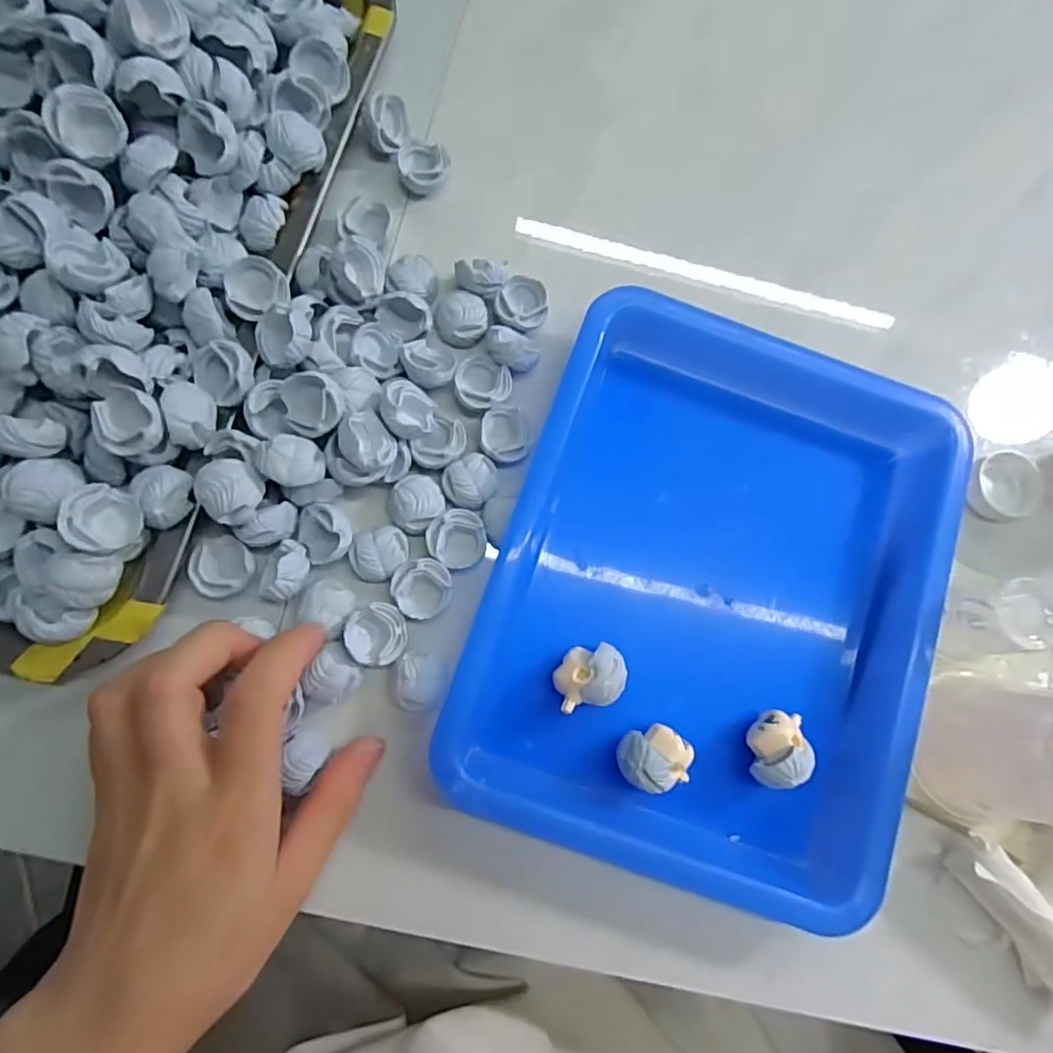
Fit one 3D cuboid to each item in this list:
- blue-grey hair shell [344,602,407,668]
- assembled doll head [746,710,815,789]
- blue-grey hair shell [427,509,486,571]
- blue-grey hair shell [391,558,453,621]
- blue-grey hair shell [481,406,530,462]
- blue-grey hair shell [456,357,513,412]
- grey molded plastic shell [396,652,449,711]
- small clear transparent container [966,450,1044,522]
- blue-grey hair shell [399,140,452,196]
[{"bbox_3d":[-0.059,0.043,0.237,0.022,0.011,0.024,1,80,-4],"label":"blue-grey hair shell"},{"bbox_3d":[0.098,0.087,0.235,0.023,0.021,0.027,9,79,-2],"label":"assembled doll head"},{"bbox_3d":[-0.028,0.006,0.247,0.023,0.011,0.022,1,80,-4],"label":"blue-grey hair shell"},{"bbox_3d":[-0.042,0.025,0.243,0.023,0.010,0.023,-1,80,-4],"label":"blue-grey hair shell"},{"bbox_3d":[-0.009,-0.039,0.256,0.020,0.011,0.022,1,80,-4],"label":"blue-grey hair shell"},{"bbox_3d":[-0.019,-0.061,0.260,0.023,0.009,0.023,1,80,-4],"label":"blue-grey hair shell"},{"bbox_3d":[-0.041,0.061,0.234,0.019,0.008,0.021,11,79,-2],"label":"grey molded plastic shell"},{"bbox_3d":[0.217,-0.018,0.276,0.032,0.013,0.030,1,80,-4],"label":"small clear transparent container"},{"bbox_3d":[-0.047,-0.167,0.279,0.023,0.011,0.022,1,80,-4],"label":"blue-grey hair shell"}]

